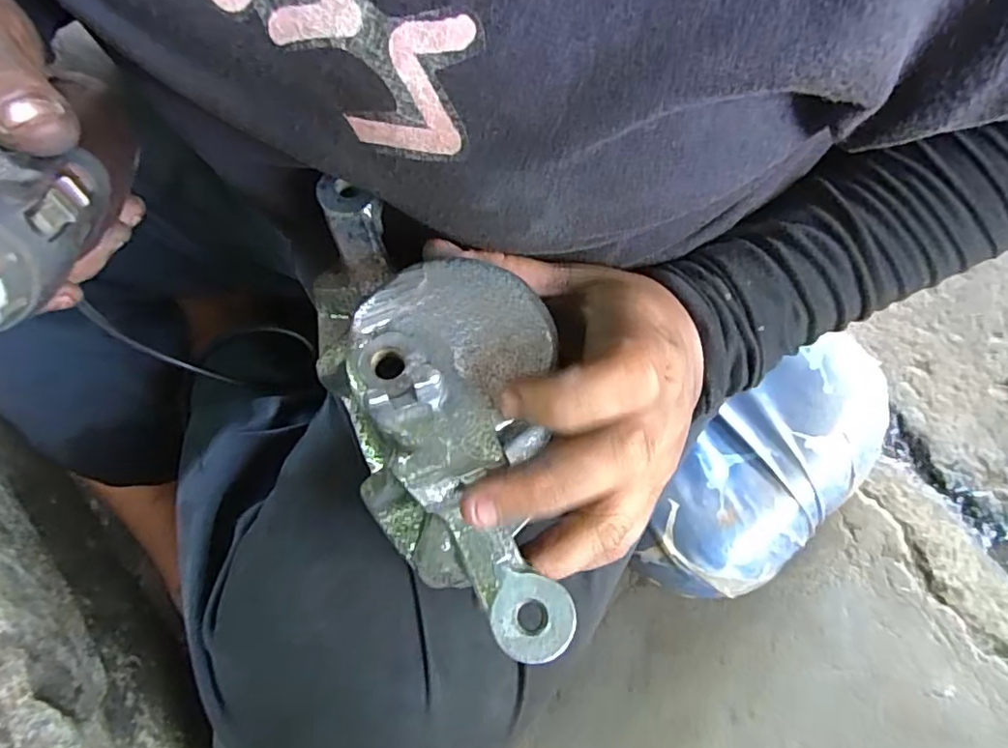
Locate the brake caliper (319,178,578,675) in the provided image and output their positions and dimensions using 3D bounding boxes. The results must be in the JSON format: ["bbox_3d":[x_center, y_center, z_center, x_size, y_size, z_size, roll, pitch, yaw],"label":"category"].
[{"bbox_3d":[-0.020,0.004,0.191,0.071,0.047,0.164,-23,71,-5],"label":"brake caliper"}]

